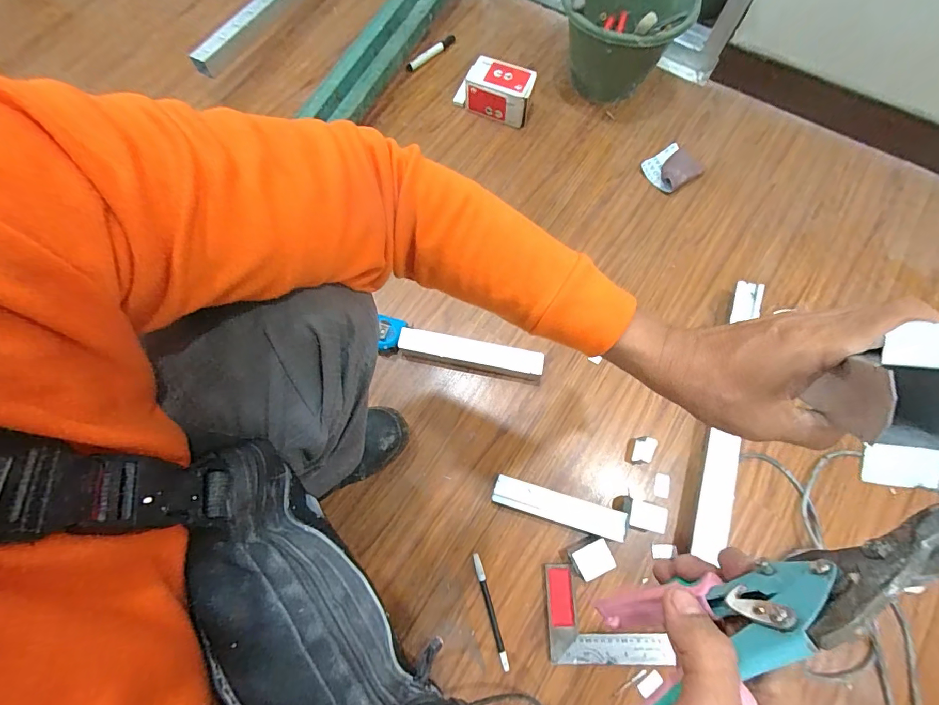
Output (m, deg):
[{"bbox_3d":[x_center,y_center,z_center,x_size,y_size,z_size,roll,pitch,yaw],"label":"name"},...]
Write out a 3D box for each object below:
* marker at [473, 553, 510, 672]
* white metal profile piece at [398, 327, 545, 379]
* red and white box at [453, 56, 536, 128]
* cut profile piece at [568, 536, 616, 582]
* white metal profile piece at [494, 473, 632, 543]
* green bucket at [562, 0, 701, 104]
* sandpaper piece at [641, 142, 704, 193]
[{"bbox_3d":[0.030,0.368,0.580,0.011,0.008,0.150,-16,71,-3],"label":"marker"},{"bbox_3d":[0.003,0.003,0.691,0.240,0.047,0.043,12,72,4],"label":"white metal profile piece"},{"bbox_3d":[0.053,-0.553,0.862,0.160,0.079,0.088,16,72,8],"label":"red and white box"},{"bbox_3d":[0.173,0.296,0.585,0.055,0.033,0.046,-26,72,-6],"label":"cut profile piece"},{"bbox_3d":[0.132,0.231,0.606,0.194,0.035,0.043,15,72,8],"label":"white metal profile piece"},{"bbox_3d":[0.297,-0.635,0.815,0.230,0.218,0.216,-1,71,2],"label":"green bucket"},{"bbox_3d":[0.410,-0.373,0.825,0.093,0.020,0.092,-30,72,-8],"label":"sandpaper piece"}]

